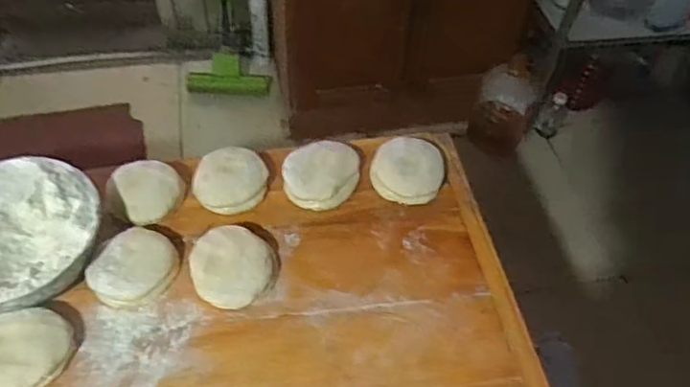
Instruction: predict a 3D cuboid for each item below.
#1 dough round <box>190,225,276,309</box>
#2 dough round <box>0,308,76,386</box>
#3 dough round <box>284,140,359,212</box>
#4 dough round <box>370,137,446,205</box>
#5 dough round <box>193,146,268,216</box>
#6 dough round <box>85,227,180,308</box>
[{"bbox_3d":[-0.135,0.087,0.697,0.098,0.038,0.093,26,54,16],"label":"dough round"},{"bbox_3d":[-0.336,0.161,0.618,0.083,0.037,0.093,38,58,23],"label":"dough round"},{"bbox_3d":[-0.033,-0.026,0.789,0.097,0.028,0.097,2,51,-2],"label":"dough round"},{"bbox_3d":[0.083,-0.031,0.791,0.093,0.038,0.087,2,51,-2],"label":"dough round"},{"bbox_3d":[-0.148,-0.016,0.779,0.086,0.029,0.100,12,52,5],"label":"dough round"},{"bbox_3d":[-0.242,0.084,0.688,0.081,0.036,0.098,27,55,17],"label":"dough round"}]

